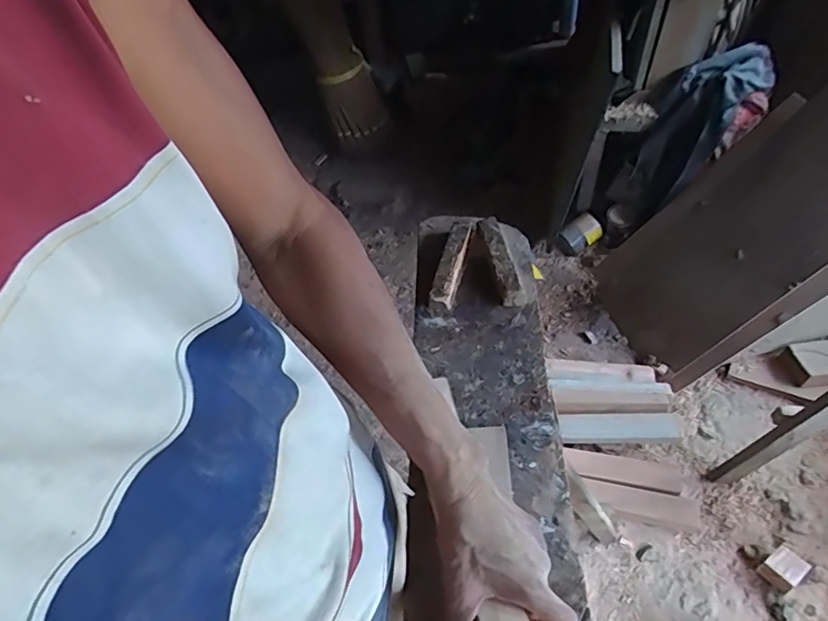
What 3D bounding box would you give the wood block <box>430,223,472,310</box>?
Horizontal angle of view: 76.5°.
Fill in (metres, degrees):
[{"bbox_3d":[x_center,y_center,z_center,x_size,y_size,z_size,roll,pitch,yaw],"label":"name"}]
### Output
[{"bbox_3d":[0.071,-0.088,0.956,0.041,0.031,0.194,9,52,14],"label":"wood block"}]

